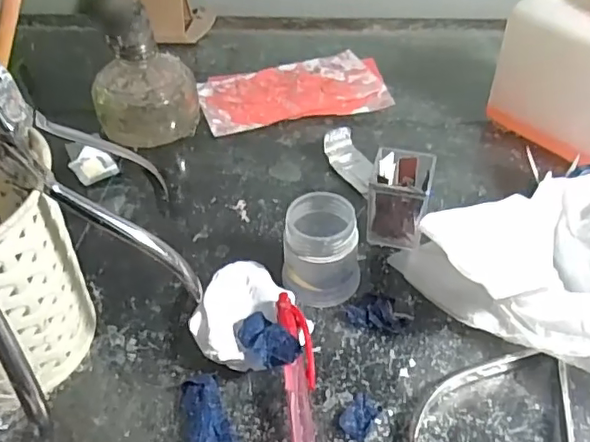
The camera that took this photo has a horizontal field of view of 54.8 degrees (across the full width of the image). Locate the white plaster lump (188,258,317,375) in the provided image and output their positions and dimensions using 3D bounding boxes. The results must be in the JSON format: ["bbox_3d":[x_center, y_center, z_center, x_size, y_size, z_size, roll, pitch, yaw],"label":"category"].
[{"bbox_3d":[-0.024,0.054,0.299,0.056,0.022,0.060,-2,45,2],"label":"white plaster lump"}]

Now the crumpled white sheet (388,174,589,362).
[{"bbox_3d":[0.142,0.015,0.298,0.151,0.063,0.129,29,53,28],"label":"crumpled white sheet"}]

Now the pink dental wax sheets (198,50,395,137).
[{"bbox_3d":[-0.001,-0.107,0.474,0.148,0.008,0.084,-14,46,-10],"label":"pink dental wax sheets"}]

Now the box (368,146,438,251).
[{"bbox_3d":[0.061,-0.011,0.338,0.033,0.051,0.037,13,47,16],"label":"box"}]

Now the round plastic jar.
[{"bbox_3d":[0.015,0.016,0.314,0.040,0.050,0.041,-2,45,2],"label":"round plastic jar"}]

